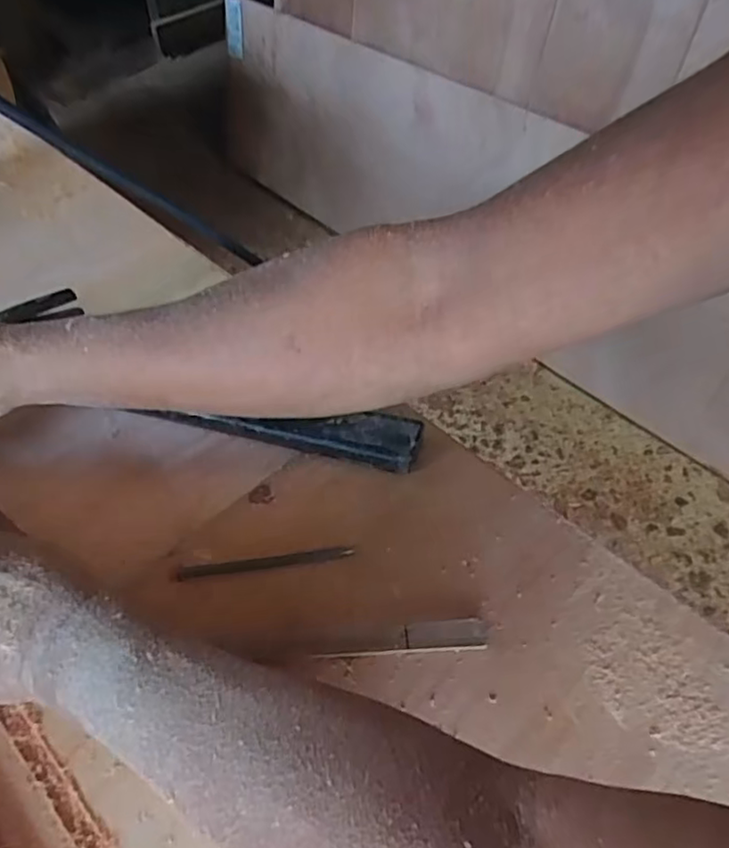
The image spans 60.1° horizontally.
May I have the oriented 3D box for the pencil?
[{"bbox_3d":[-0.058,0.079,0.357,0.100,0.004,0.008,-7,52,-6],"label":"pencil"}]

